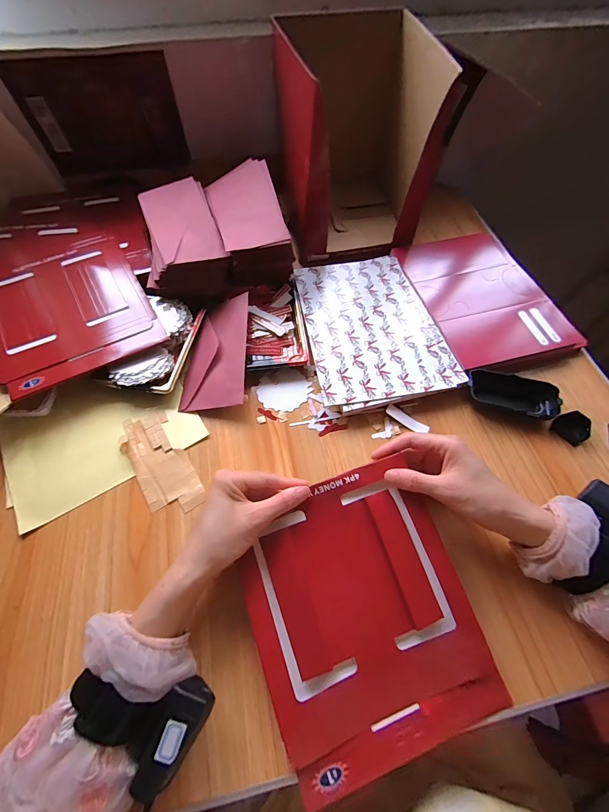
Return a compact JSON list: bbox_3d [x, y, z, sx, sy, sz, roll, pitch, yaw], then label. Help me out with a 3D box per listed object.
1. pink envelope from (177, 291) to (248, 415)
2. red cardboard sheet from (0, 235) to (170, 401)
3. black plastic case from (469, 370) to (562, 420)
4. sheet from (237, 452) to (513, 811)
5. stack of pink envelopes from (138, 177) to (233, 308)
[{"bbox_3d":[-0.121,-0.078,0.475,0.088,0.008,0.176,-7,65,15],"label":"pink envelope"},{"bbox_3d":[-0.342,-0.150,0.487,0.200,0.008,0.254,-28,68,-17],"label":"red cardboard sheet"},{"bbox_3d":[0.270,-0.017,0.446,0.110,0.024,0.048,20,61,10],"label":"black plastic case"},{"bbox_3d":[0.053,0.187,0.317,0.193,0.014,0.231,-19,72,-7],"label":"sheet"},{"bbox_3d":[-0.196,-0.257,0.542,0.118,0.073,0.207,-18,65,-12],"label":"stack of pink envelopes"}]

